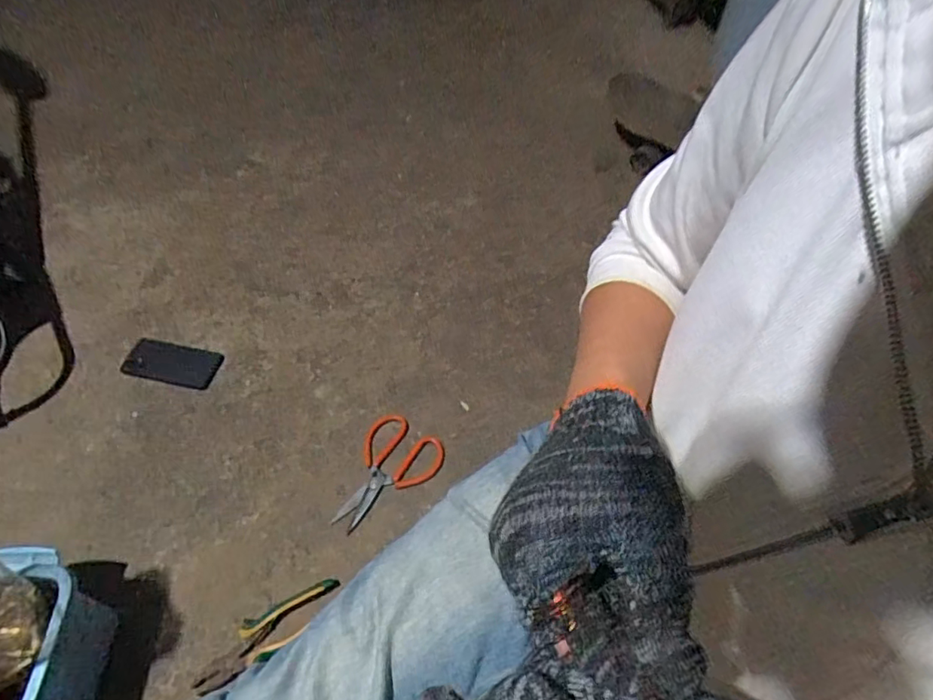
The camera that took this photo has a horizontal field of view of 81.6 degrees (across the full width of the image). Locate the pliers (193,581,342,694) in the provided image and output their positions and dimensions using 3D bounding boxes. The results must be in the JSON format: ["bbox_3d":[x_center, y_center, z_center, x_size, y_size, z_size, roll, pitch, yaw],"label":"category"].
[{"bbox_3d":[-0.257,0.368,0.705,0.191,0.013,0.060,-21,59,-16],"label":"pliers"}]

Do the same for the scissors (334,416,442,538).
[{"bbox_3d":[-0.123,0.197,0.836,0.120,0.006,0.187,30,65,4],"label":"scissors"}]

